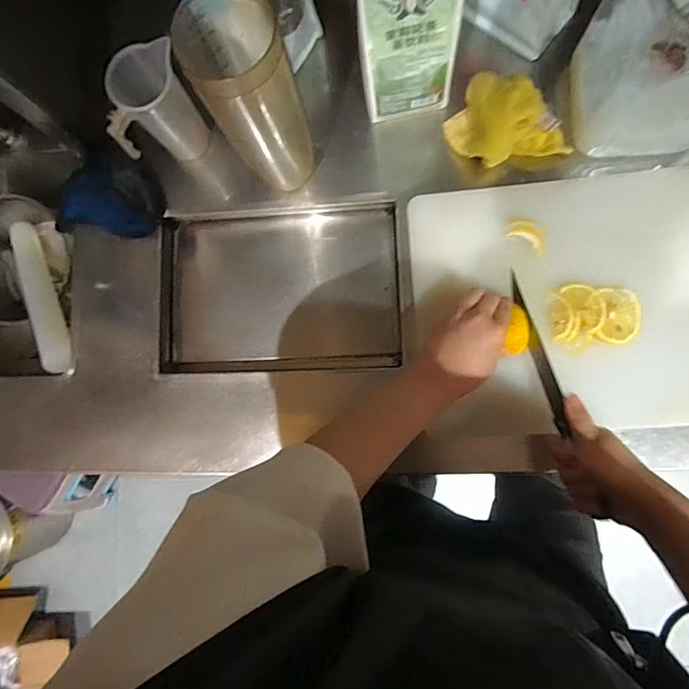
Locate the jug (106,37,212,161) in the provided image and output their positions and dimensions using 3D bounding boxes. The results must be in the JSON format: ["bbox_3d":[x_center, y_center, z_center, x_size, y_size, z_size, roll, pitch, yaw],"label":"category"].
[{"bbox_3d":[-0.231,-0.278,0.540,0.093,0.118,0.066,-29,82,3],"label":"jug"}]

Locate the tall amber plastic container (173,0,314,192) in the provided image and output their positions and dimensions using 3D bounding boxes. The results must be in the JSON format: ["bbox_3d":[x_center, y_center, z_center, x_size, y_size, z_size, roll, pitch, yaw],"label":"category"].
[{"bbox_3d":[-0.090,-0.246,0.465,0.078,0.212,0.087,-27,82,3],"label":"tall amber plastic container"}]

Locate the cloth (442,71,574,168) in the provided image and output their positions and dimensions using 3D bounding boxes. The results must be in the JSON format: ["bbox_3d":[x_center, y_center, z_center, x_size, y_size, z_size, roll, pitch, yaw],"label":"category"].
[{"bbox_3d":[0.186,-0.247,0.499,0.136,0.051,0.095,38,89,9],"label":"cloth"}]

